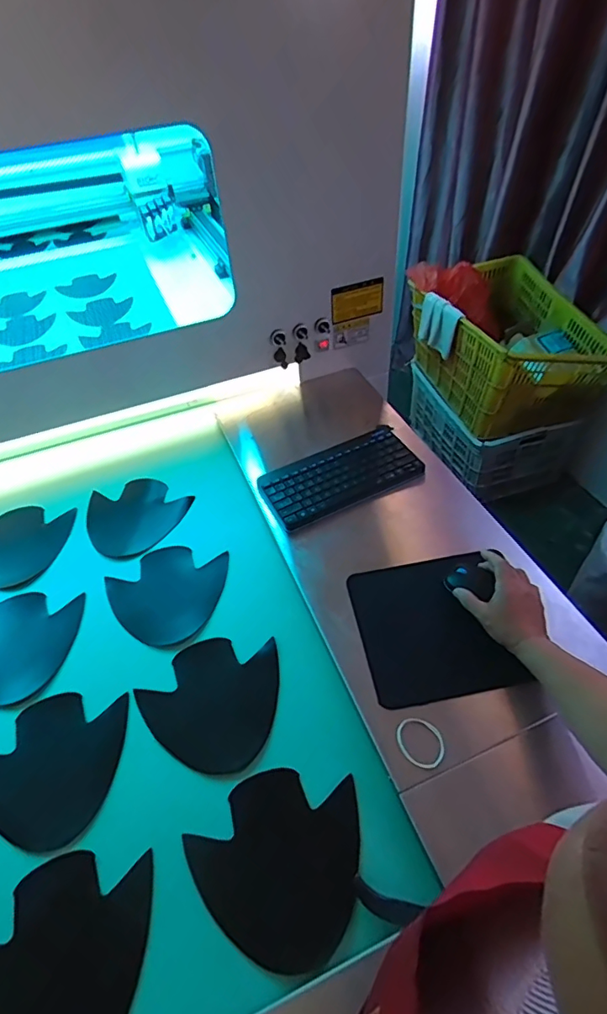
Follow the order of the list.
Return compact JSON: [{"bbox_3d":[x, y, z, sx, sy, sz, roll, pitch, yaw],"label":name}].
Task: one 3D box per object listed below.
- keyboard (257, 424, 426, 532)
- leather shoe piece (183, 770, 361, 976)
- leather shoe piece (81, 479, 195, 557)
[{"bbox_3d":[0.065,-0.062,0.897,0.282,0.019,0.144,-23,50,-18],"label":"keyboard"},{"bbox_3d":[-0.033,0.395,0.556,0.184,0.007,0.171,3,49,5],"label":"leather shoe piece"},{"bbox_3d":[-0.322,0.012,0.923,0.180,0.007,0.176,24,51,23],"label":"leather shoe piece"}]

